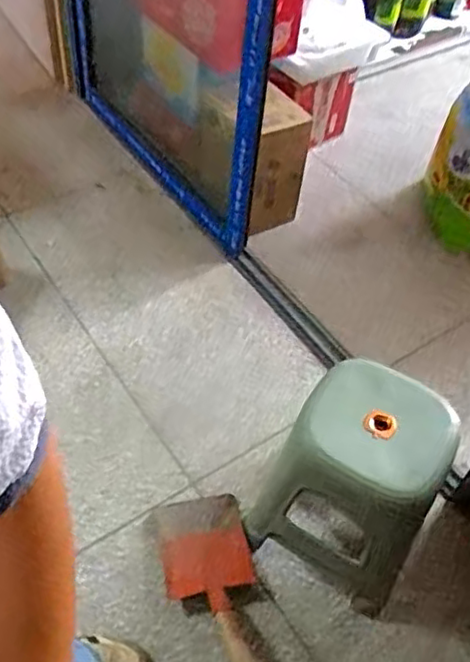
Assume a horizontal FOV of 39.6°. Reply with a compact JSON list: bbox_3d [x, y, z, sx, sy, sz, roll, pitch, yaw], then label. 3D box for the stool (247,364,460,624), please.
[{"bbox_3d":[0.207,0.264,1.187,0.292,0.373,0.266,29,52,18],"label":"stool"}]

